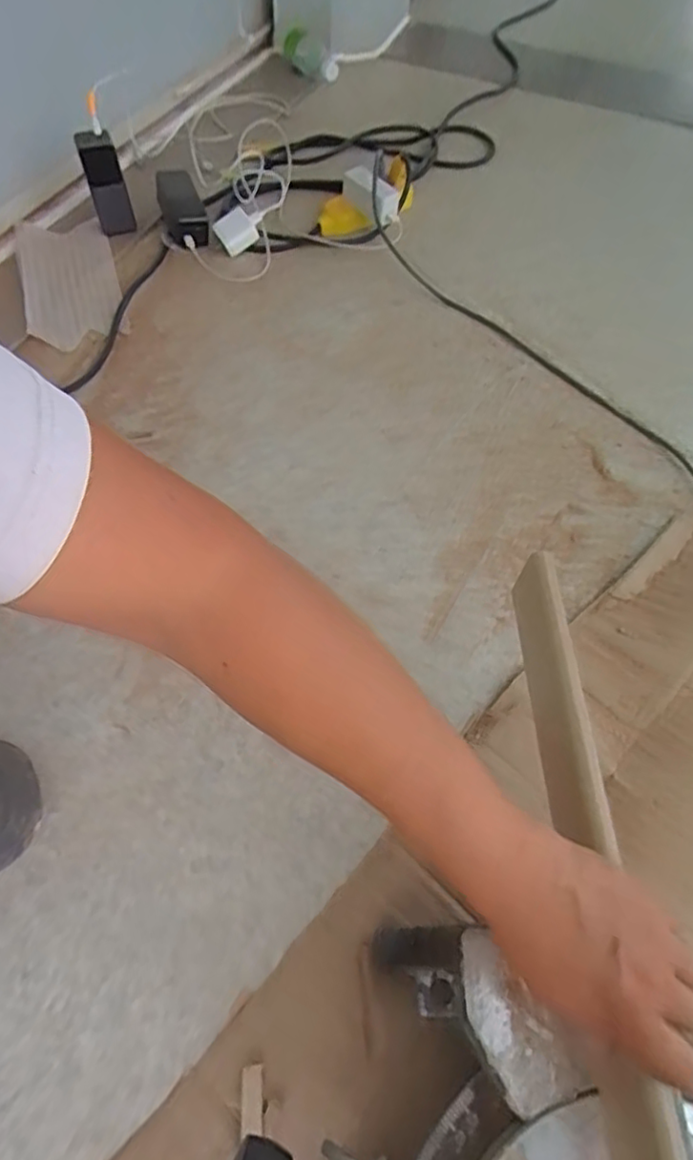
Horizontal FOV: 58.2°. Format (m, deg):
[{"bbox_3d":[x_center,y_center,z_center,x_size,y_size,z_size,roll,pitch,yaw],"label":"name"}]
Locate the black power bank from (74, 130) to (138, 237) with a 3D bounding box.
[{"bbox_3d":[-0.364,-0.597,0.951,0.055,0.139,0.039,-15,60,-10],"label":"black power bank"}]

